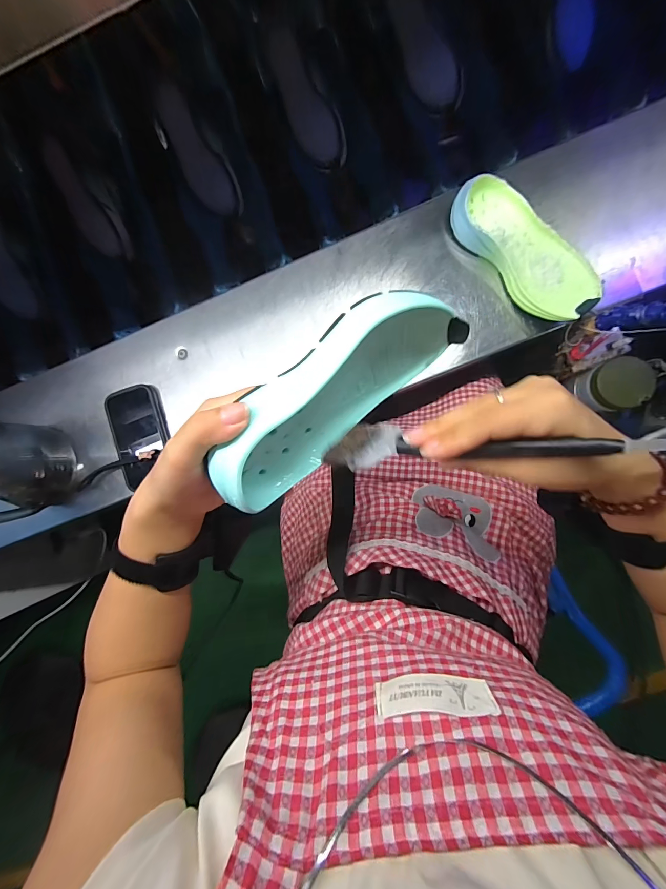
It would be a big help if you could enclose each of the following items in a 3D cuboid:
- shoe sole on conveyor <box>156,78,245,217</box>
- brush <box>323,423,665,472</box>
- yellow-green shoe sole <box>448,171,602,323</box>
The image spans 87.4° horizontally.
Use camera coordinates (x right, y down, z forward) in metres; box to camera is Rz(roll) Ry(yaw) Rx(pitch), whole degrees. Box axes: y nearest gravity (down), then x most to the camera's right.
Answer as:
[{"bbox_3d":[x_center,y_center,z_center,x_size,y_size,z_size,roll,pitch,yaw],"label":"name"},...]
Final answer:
[{"bbox_3d":[-0.211,-0.455,0.551,0.071,0.022,0.187,-31,108,3],"label":"shoe sole on conveyor"},{"bbox_3d":[0.089,0.000,0.215,0.197,0.024,0.032,-1,85,28],"label":"brush"},{"bbox_3d":[0.254,-0.258,0.468,0.092,0.050,0.224,-40,87,3],"label":"yellow-green shoe sole"}]

